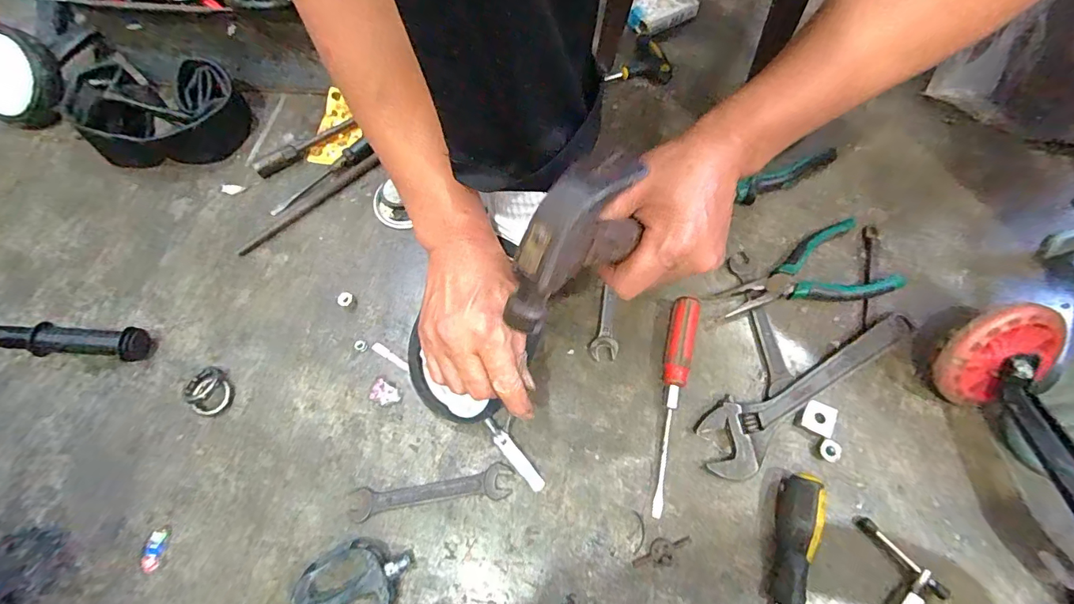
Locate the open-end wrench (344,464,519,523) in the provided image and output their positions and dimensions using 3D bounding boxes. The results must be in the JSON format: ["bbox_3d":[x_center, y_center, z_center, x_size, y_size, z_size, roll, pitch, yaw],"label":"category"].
[{"bbox_3d":[-0.095,0.170,0.410,0.141,0.008,0.028,-8,67,-3],"label":"open-end wrench"}]

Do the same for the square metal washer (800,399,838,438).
[{"bbox_3d":[0.260,0.106,0.424,0.026,0.004,0.028,27,77,20],"label":"square metal washer"}]

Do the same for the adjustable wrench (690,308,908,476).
[{"bbox_3d":[0.254,0.080,0.432,0.237,0.022,0.059,-30,70,-12],"label":"adjustable wrench"}]

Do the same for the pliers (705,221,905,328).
[{"bbox_3d":[0.260,-0.021,0.466,0.189,0.021,0.085,-19,68,-7],"label":"pliers"}]

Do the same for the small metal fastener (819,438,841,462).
[{"bbox_3d":[0.263,0.134,0.413,0.018,0.012,0.019,0,67,0],"label":"small metal fastener"}]

